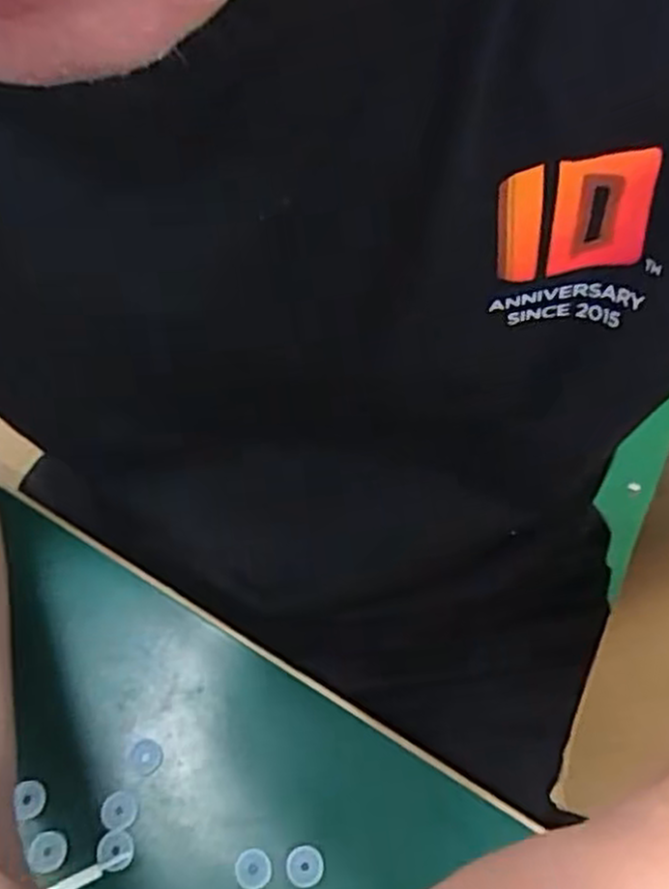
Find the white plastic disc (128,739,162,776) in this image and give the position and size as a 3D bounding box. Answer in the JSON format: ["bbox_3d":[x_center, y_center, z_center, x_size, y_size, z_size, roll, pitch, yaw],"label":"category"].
[{"bbox_3d":[-0.098,0.162,0.384,0.016,0.004,0.017,0,60,0],"label":"white plastic disc"}]

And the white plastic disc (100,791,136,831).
[{"bbox_3d":[-0.107,0.180,0.366,0.017,0.004,0.018,0,60,0],"label":"white plastic disc"}]

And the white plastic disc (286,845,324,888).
[{"bbox_3d":[-0.014,0.204,0.359,0.017,0.004,0.017,-6,60,-3],"label":"white plastic disc"}]

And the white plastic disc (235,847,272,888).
[{"bbox_3d":[-0.039,0.205,0.359,0.017,0.008,0.017,0,60,0],"label":"white plastic disc"}]

